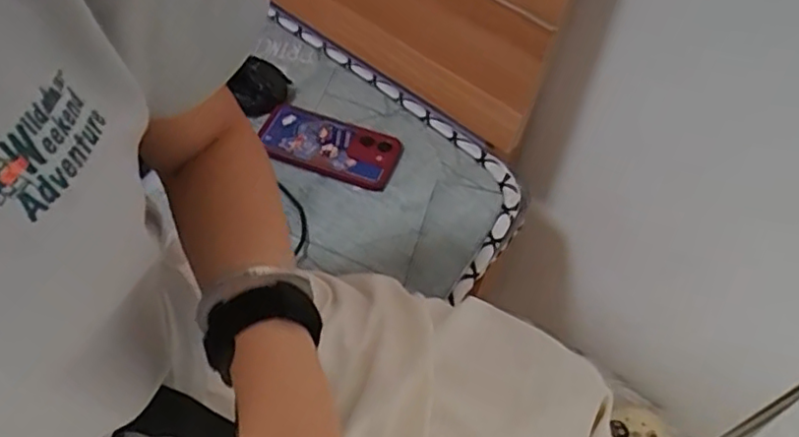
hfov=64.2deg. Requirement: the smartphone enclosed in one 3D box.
[{"bbox_3d":[-0.082,-0.084,0.737,0.159,0.013,0.075,18,66,8],"label":"smartphone"}]

